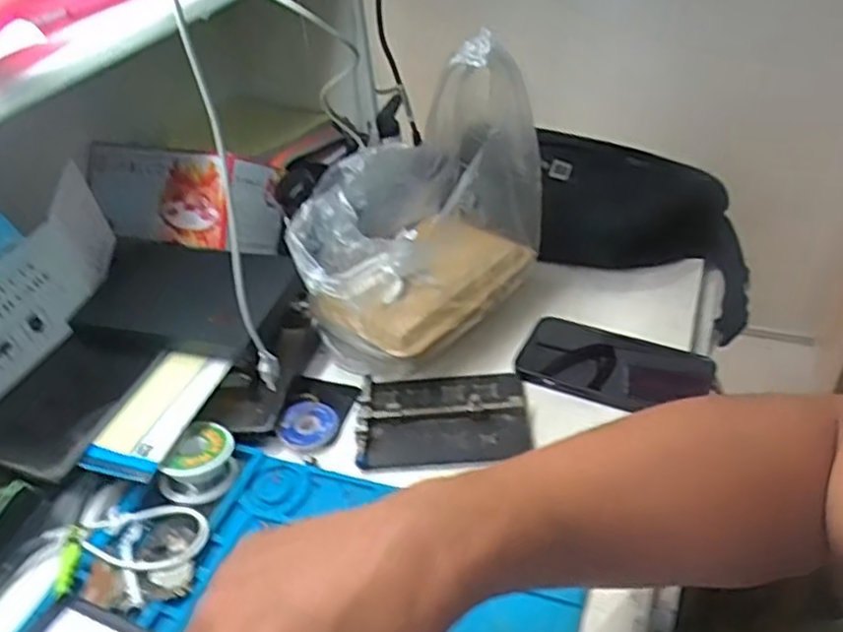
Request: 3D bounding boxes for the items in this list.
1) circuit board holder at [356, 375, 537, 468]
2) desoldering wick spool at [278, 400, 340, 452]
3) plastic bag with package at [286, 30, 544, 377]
[{"bbox_3d":[0.016,0.076,0.547,0.125,0.017,0.094,-4,38,3],"label":"circuit board holder"},{"bbox_3d":[-0.085,0.083,0.550,0.043,0.009,0.046,-4,38,3],"label":"desoldering wick spool"},{"bbox_3d":[-0.012,-0.091,0.573,0.137,0.202,0.208,27,48,35],"label":"plastic bag with package"}]

